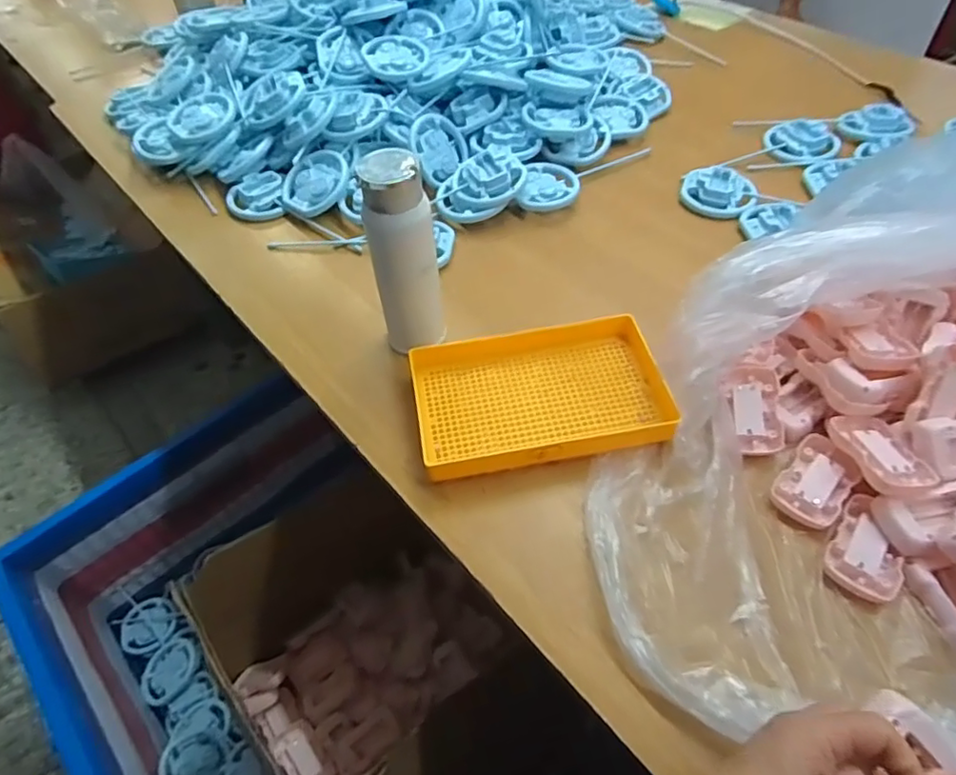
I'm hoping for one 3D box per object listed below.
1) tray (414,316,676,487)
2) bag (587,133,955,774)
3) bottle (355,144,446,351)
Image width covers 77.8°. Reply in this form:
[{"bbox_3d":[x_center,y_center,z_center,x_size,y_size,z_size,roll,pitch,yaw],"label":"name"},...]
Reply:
[{"bbox_3d":[0.063,0.007,0.602,0.252,0.032,0.160,-12,52,-5],"label":"tray"},{"bbox_3d":[0.387,0.028,0.496,0.607,0.147,0.427,-39,59,-24],"label":"bag"},{"bbox_3d":[-0.073,-0.121,0.598,0.065,0.216,0.063,-8,51,-2],"label":"bottle"}]

